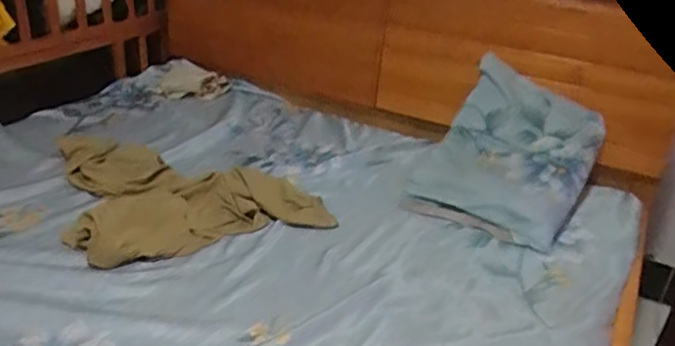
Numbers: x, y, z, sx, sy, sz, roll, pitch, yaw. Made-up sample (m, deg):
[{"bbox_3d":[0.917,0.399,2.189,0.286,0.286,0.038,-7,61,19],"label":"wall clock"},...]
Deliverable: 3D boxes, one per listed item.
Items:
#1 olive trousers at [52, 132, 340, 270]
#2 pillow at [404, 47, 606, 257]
[{"bbox_3d":[-0.329,0.004,1.267,0.486,0.056,0.498,-9,31,-26],"label":"olive trousers"},{"bbox_3d":[0.371,-0.050,1.319,0.348,0.126,0.431,19,59,33],"label":"pillow"}]

